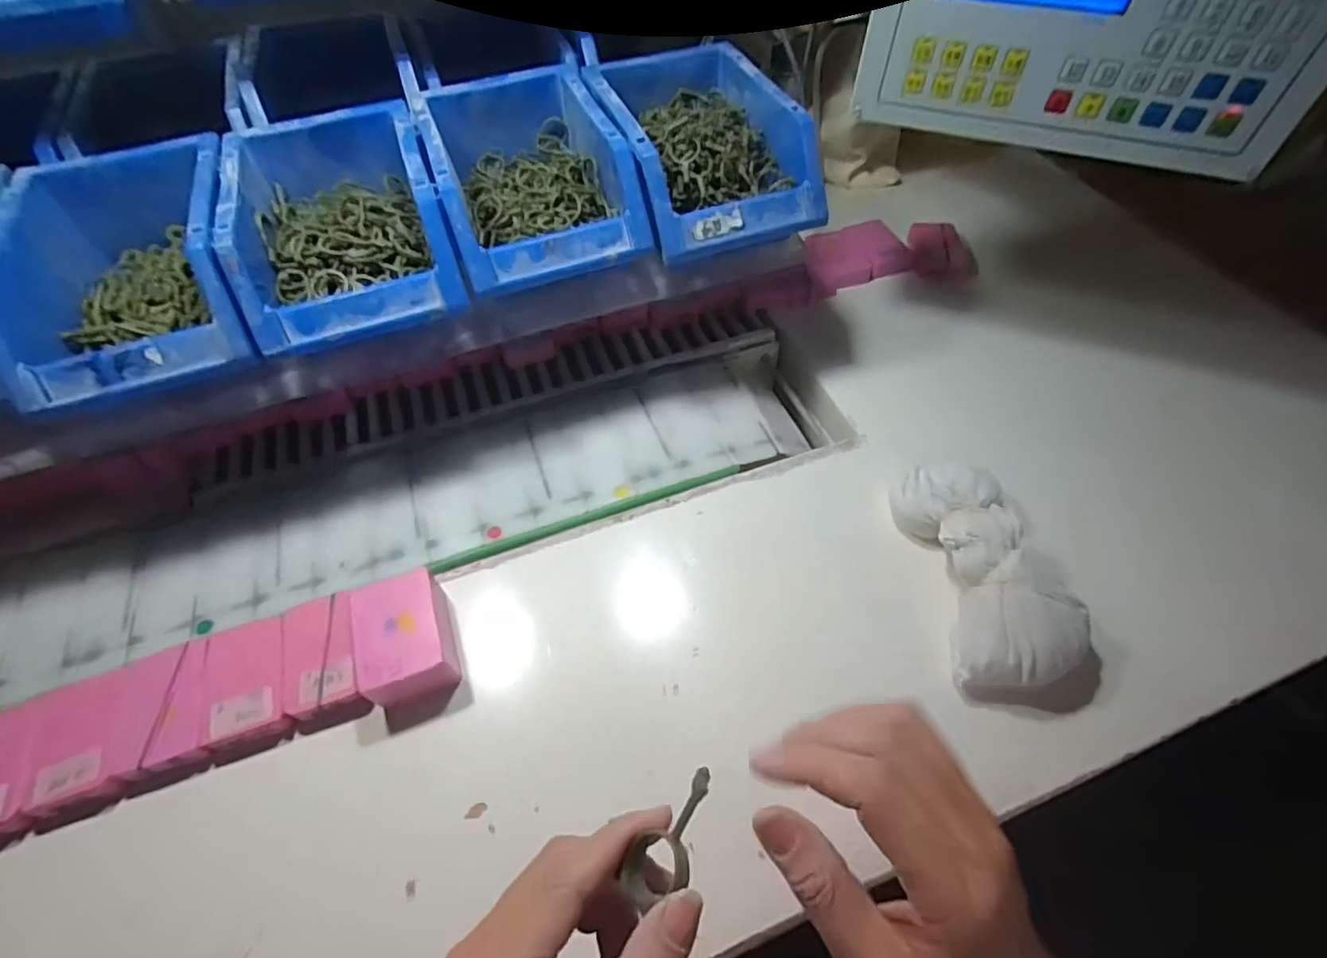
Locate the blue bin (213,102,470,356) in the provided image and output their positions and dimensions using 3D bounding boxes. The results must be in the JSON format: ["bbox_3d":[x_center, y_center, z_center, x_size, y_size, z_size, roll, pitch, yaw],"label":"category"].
[{"bbox_3d":[-0.209,-0.166,0.393,0.123,0.068,0.174,-20,56,-11],"label":"blue bin"}]

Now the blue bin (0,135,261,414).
[{"bbox_3d":[-0.331,-0.136,0.371,0.127,0.061,0.190,-19,55,-11],"label":"blue bin"}]

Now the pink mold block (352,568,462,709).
[{"bbox_3d":[-0.159,0.099,0.368,0.049,0.031,0.078,-19,55,-11],"label":"pink mold block"}]

